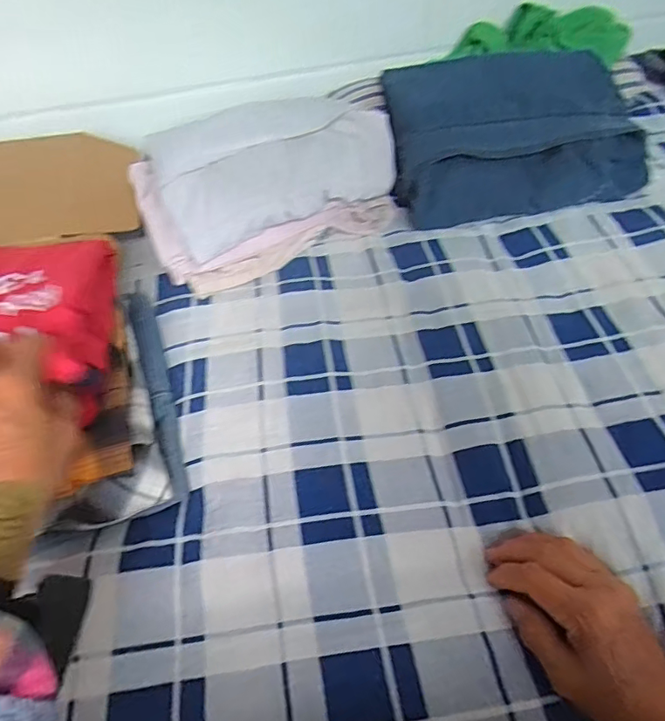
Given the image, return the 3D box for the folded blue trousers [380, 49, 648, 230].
[{"bbox_3d":[0.236,-0.315,0.725,0.319,0.116,0.238,-6,49,-4],"label":"folded blue trousers"}]

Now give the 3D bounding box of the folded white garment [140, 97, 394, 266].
[{"bbox_3d":[-0.071,-0.239,0.672,0.307,0.060,0.165,-22,81,-15],"label":"folded white garment"}]

